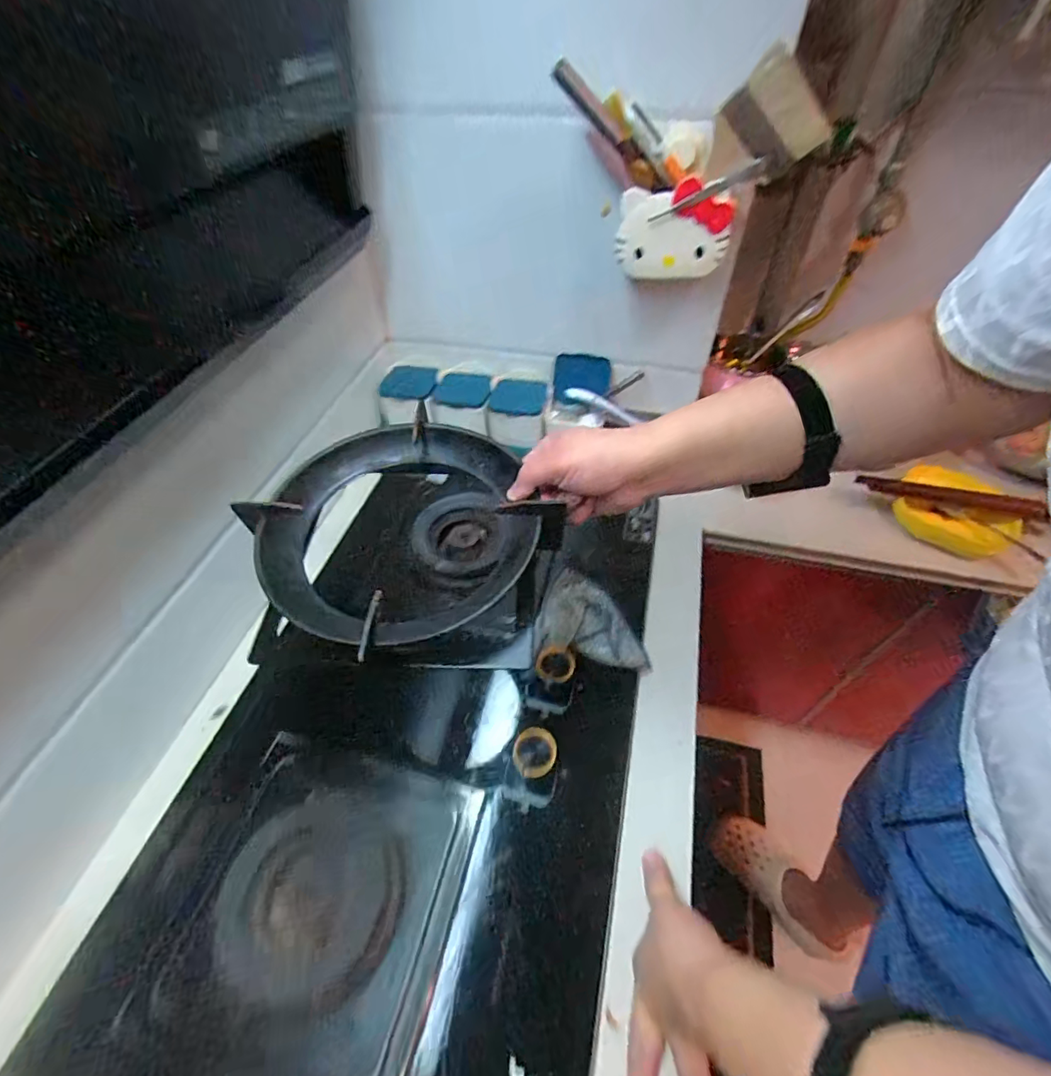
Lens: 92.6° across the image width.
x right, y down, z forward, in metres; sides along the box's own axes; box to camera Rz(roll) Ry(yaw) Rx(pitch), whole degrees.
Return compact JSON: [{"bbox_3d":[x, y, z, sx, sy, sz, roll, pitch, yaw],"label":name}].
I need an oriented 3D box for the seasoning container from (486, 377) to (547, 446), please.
[{"bbox_3d":[-0.013,-0.211,0.855,0.091,0.076,0.093,3,49,4],"label":"seasoning container"}]

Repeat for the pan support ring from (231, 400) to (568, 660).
[{"bbox_3d":[-0.116,-0.015,0.452,0.227,0.062,0.241,-1,49,1],"label":"pan support ring"}]

